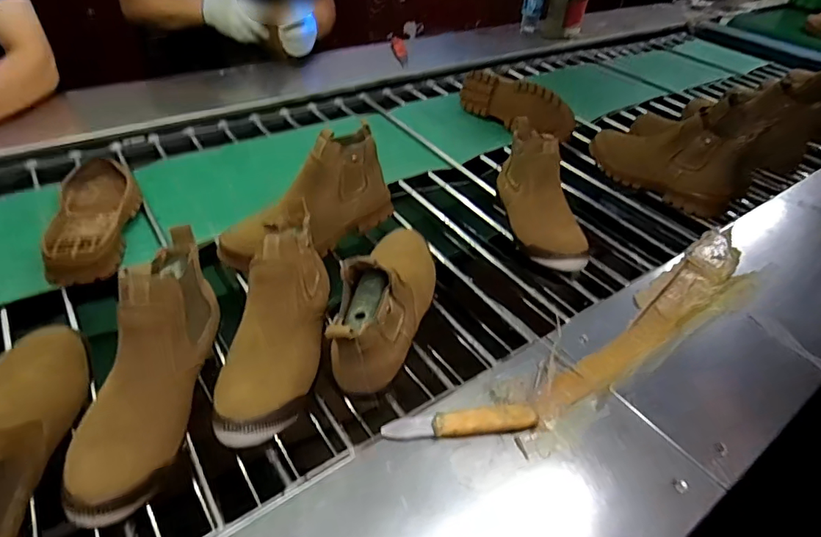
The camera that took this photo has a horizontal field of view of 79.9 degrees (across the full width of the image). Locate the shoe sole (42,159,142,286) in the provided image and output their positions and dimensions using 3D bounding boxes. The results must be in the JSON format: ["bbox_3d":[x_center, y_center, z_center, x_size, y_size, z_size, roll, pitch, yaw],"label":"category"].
[{"bbox_3d":[-0.494,-0.097,0.777,0.118,0.048,0.311,-12,47,-19],"label":"shoe sole"}]

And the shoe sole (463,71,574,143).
[{"bbox_3d":[0.231,-0.359,1.099,0.293,0.127,0.038,36,50,29],"label":"shoe sole"}]

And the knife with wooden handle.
[{"bbox_3d":[0.052,0.159,0.506,0.157,0.013,0.025,-2,42,-9],"label":"knife with wooden handle"}]

